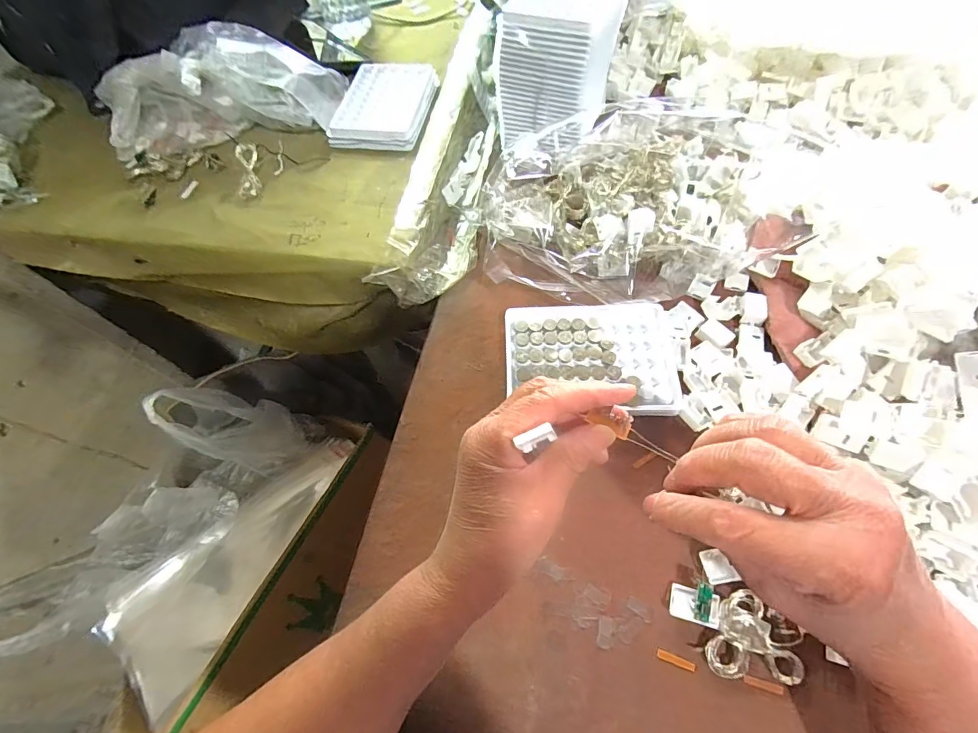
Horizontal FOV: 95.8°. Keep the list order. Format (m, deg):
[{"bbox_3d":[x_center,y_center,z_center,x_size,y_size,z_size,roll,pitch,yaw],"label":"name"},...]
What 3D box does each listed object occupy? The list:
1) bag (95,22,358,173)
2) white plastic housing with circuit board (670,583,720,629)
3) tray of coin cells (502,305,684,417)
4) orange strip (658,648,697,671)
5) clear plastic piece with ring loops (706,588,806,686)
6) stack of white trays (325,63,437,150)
[{"bbox_3d":[-0.302,-0.307,0.483,0.259,0.079,0.093,-5,61,2],"label":"bag"},{"bbox_3d":[0.128,0.149,0.276,0.026,0.015,0.019,15,64,12],"label":"white plastic housing with circuit board"},{"bbox_3d":[0.081,-0.007,0.355,0.131,0.015,0.093,0,62,5],"label":"tray of coin cells"},{"bbox_3d":[0.113,0.178,0.266,0.022,0.004,0.005,18,65,12],"label":"orange strip"},{"bbox_3d":[0.160,0.165,0.261,0.049,0.019,0.047,21,65,15],"label":"clear plastic piece with ring loops"},{"bbox_3d":[-0.118,-0.297,0.504,0.098,0.016,0.146,5,62,7],"label":"stack of white trays"}]

